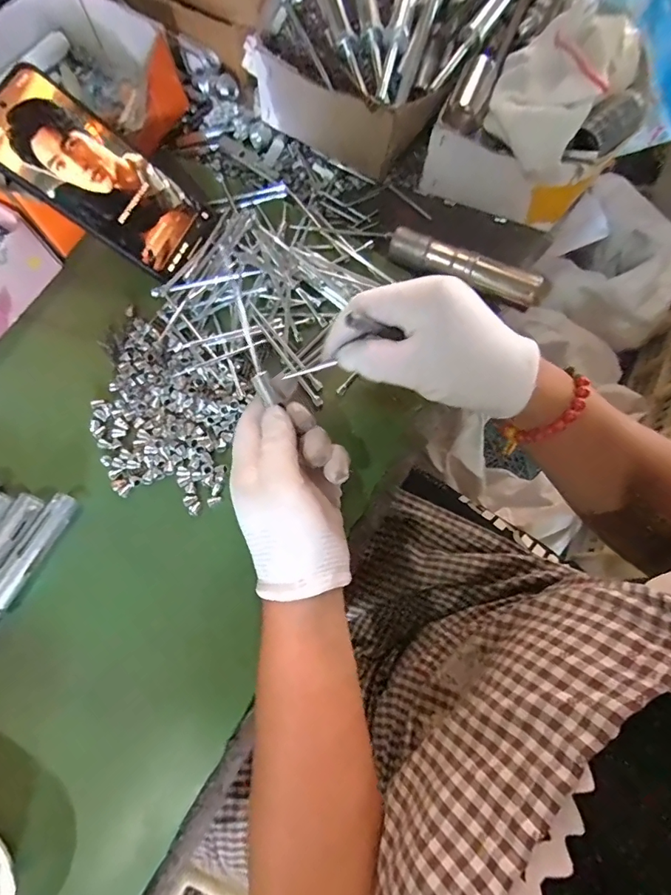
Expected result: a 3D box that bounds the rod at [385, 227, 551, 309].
[{"bbox_3d":[0.105,-0.146,0.363,0.125,0.023,0.022,23,76,5],"label":"rod"}]

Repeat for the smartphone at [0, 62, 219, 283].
[{"bbox_3d":[-0.175,-0.202,0.339,0.153,0.005,0.078,35,76,-25],"label":"smartphone"}]

